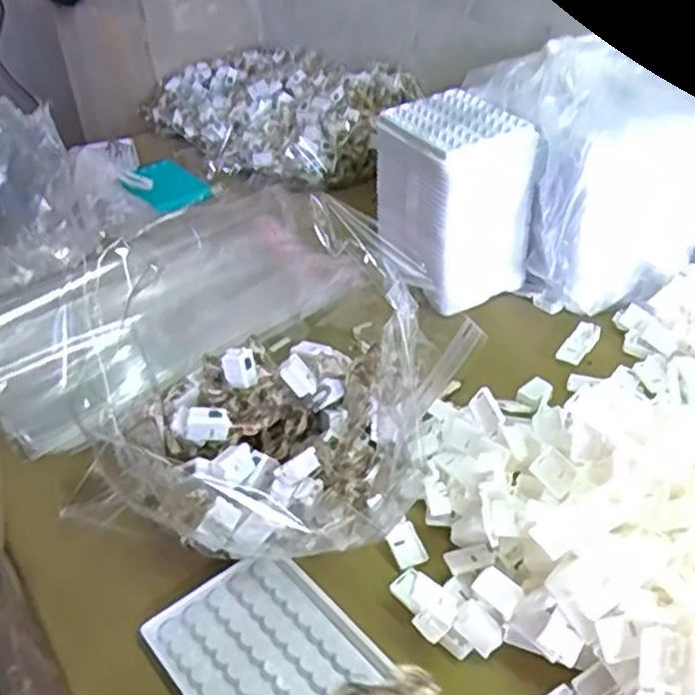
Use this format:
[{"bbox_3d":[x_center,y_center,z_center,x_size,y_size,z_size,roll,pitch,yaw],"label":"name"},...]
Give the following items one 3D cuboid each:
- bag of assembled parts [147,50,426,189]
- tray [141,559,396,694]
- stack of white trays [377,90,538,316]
[{"bbox_3d":[-0.105,-0.337,1.003,0.228,0.102,0.385,-28,42,-29],"label":"bag of assembled parts"},{"bbox_3d":[-0.044,0.166,0.390,0.093,0.015,0.123,-29,42,-30],"label":"tray"},{"bbox_3d":[0.095,-0.136,0.666,0.097,0.154,0.125,-19,38,-19],"label":"stack of white trays"}]

